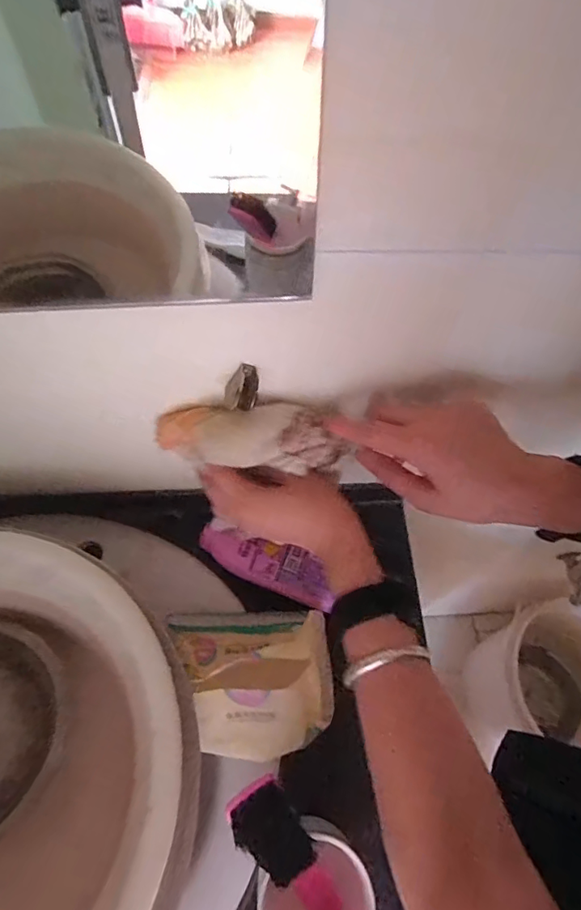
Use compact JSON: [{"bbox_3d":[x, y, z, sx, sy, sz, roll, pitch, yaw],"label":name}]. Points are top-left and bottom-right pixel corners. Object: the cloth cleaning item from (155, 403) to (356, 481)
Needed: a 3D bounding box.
[{"bbox_3d":[-0.032,-0.015,0.386,0.141,0.028,0.046,6,62,5],"label":"cloth cleaning item"}]

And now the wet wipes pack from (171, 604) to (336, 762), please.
[{"bbox_3d":[-0.031,0.190,0.447,0.132,0.069,0.125,-7,63,-7],"label":"wet wipes pack"}]

